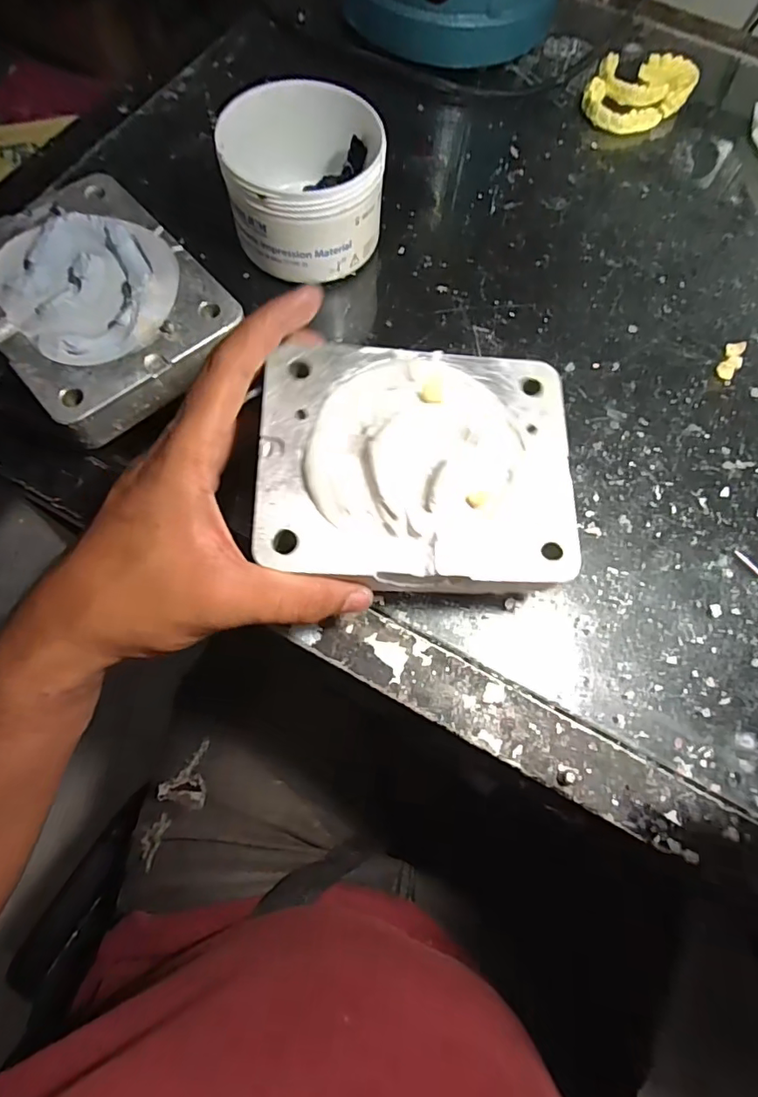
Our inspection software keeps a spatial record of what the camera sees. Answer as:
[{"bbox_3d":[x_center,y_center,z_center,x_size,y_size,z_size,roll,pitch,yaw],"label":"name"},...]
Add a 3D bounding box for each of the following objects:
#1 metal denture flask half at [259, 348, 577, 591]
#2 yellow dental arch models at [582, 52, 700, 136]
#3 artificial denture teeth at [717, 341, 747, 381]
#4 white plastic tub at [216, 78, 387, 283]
[{"bbox_3d":[0.018,-0.039,0.235,0.137,0.026,0.110,0,72,0],"label":"metal denture flask half"},{"bbox_3d":[0.199,-0.349,0.401,0.071,0.017,0.082,26,71,6],"label":"yellow dental arch models"},{"bbox_3d":[0.218,-0.116,0.324,0.013,0.006,0.029,28,71,7],"label":"artificial denture teeth"},{"bbox_3d":[-0.043,-0.218,0.316,0.088,0.070,0.093,1,70,-3],"label":"white plastic tub"}]

